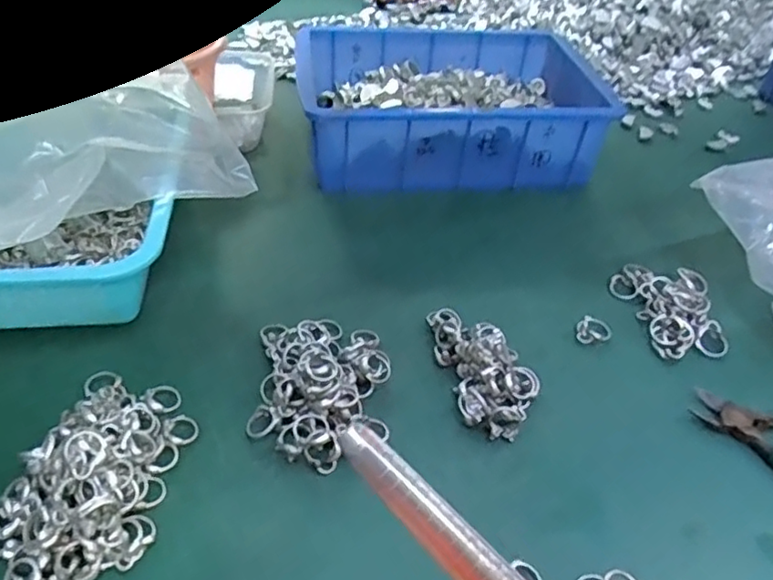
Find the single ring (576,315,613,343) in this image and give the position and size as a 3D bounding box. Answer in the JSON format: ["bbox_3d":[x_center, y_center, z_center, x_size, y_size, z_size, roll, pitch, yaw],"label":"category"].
[{"bbox_3d":[0.154,0.030,0.461,0.029,0.009,0.022,-14,46,-19],"label":"single ring"}]

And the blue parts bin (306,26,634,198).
[{"bbox_3d":[0.062,-0.190,0.645,0.293,0.086,0.207,0,42,-5],"label":"blue parts bin"}]

